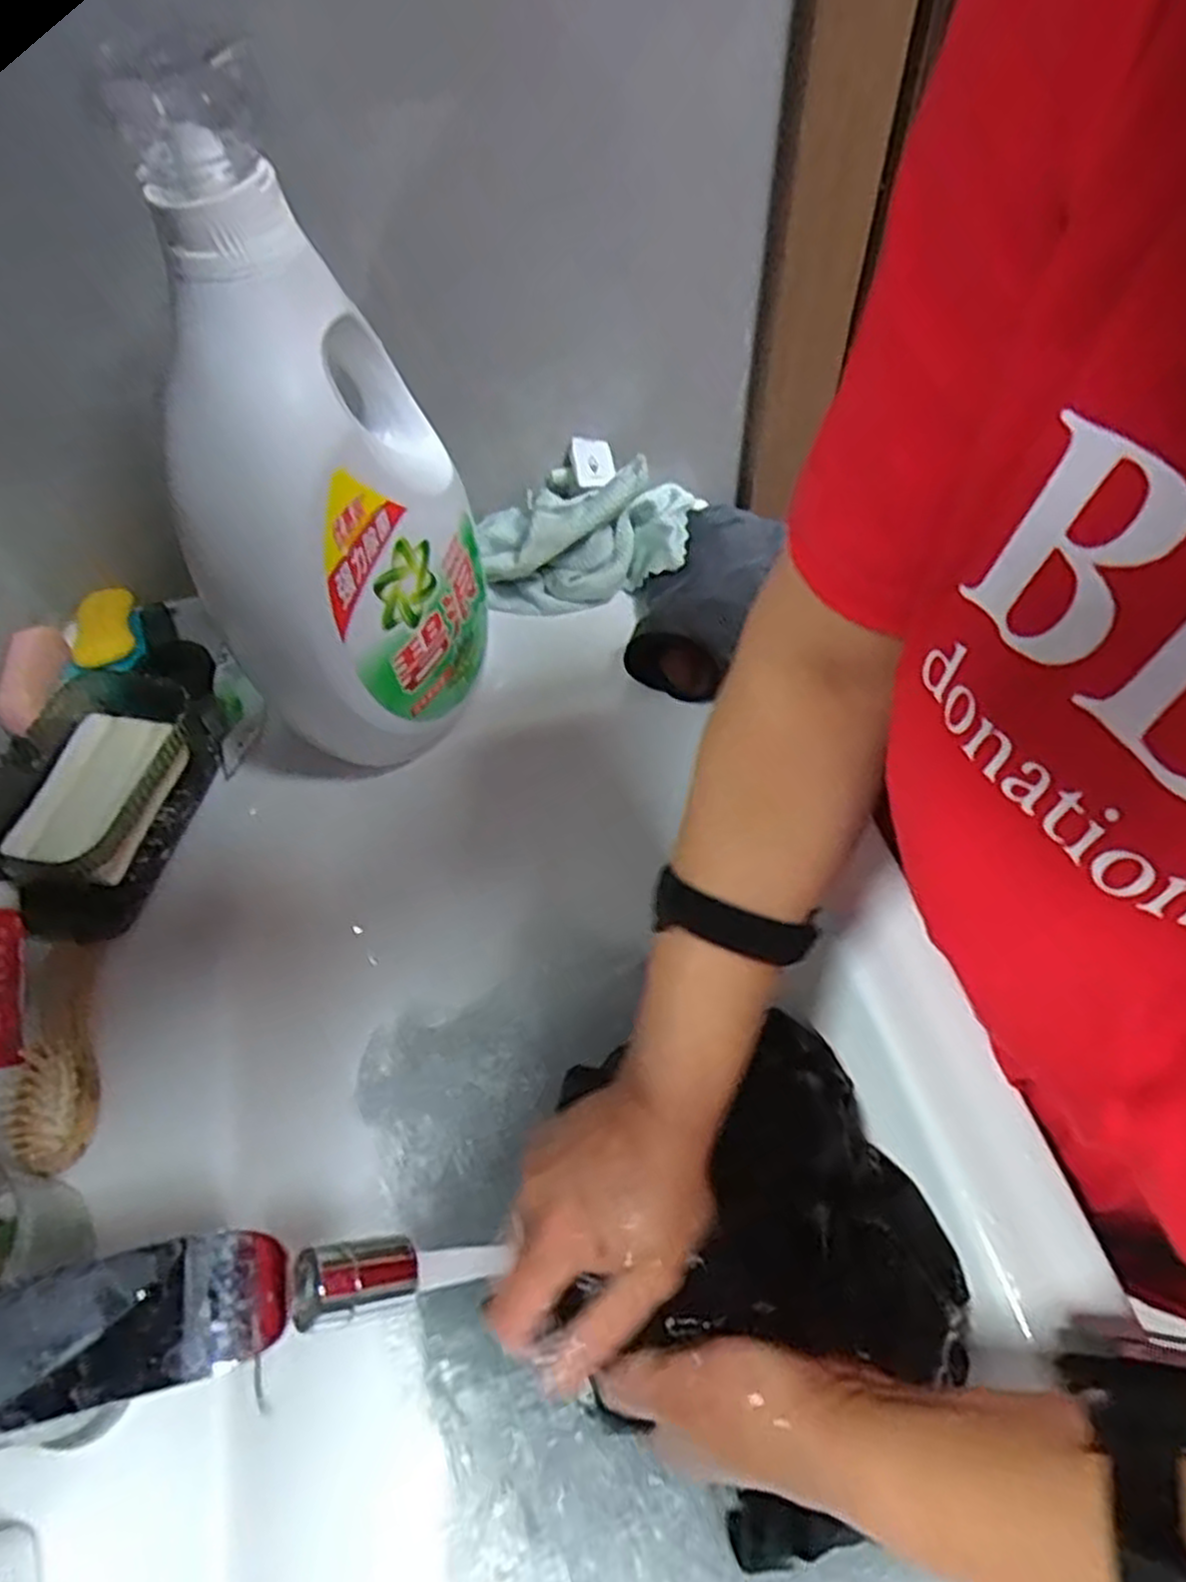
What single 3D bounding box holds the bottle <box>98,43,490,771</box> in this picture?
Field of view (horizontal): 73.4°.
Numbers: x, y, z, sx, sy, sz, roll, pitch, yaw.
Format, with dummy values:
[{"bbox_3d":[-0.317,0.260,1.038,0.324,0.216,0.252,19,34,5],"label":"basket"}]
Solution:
[{"bbox_3d":[-0.146,-0.163,0.430,0.121,0.317,0.160,16,59,14],"label":"bottle"}]

